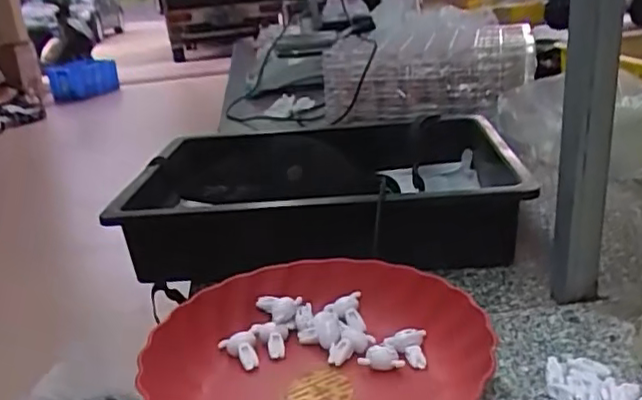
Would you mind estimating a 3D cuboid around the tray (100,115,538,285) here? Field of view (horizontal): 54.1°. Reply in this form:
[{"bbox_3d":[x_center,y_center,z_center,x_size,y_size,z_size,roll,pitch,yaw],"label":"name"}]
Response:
[{"bbox_3d":[0.012,-0.017,0.792,0.457,0.098,0.314,-1,21,1],"label":"tray"}]

